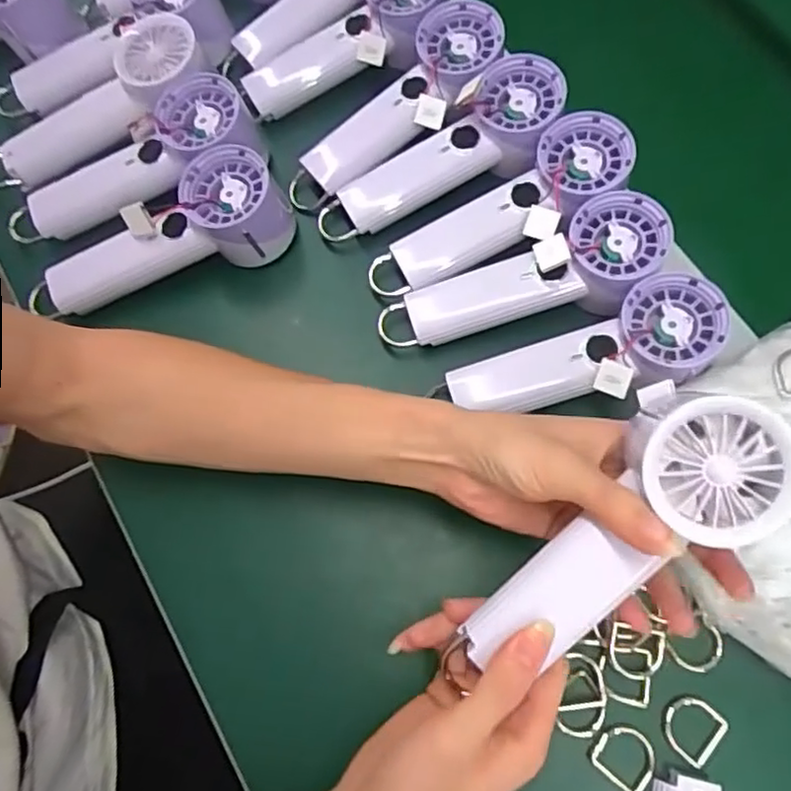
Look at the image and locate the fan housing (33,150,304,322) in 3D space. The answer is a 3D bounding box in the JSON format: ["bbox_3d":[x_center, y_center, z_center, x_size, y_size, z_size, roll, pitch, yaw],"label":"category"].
[{"bbox_3d":[-0.165,-0.105,0.463,0.184,0.067,0.059,-23,72,5],"label":"fan housing"}]

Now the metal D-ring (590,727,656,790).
[{"bbox_3d":[0.133,0.210,0.376,0.035,0.009,0.031,39,84,15],"label":"metal D-ring"}]

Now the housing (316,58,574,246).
[{"bbox_3d":[0.033,-0.166,0.467,0.197,0.044,0.067,-31,73,7],"label":"housing"}]

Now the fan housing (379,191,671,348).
[{"bbox_3d":[0.084,-0.075,0.440,0.190,0.044,0.060,-19,71,13],"label":"fan housing"}]

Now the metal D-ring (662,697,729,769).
[{"bbox_3d":[0.172,0.194,0.379,0.030,0.006,0.033,37,85,21],"label":"metal D-ring"}]

